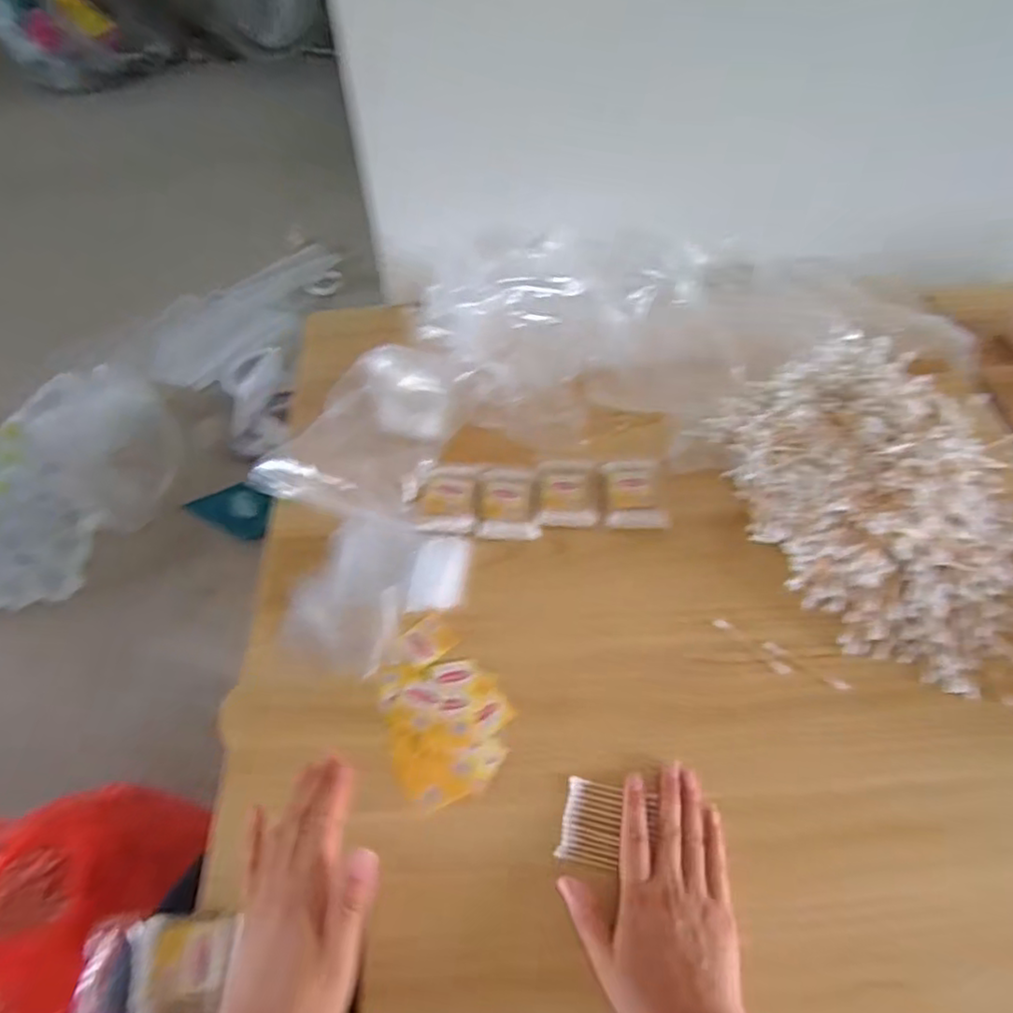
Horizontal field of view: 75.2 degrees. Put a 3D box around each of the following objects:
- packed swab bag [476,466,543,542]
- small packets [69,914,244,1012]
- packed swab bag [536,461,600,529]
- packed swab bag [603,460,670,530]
[{"bbox_3d":[0.003,-0.005,0.661,0.059,0.015,0.082,1,55,1],"label":"packed swab bag"},{"bbox_3d":[-0.242,0.318,0.453,0.100,0.013,0.064,-4,55,-3],"label":"small packets"},{"bbox_3d":[0.063,-0.015,0.671,0.057,0.011,0.088,4,55,3],"label":"packed swab bag"},{"bbox_3d":[0.129,-0.014,0.661,0.057,0.005,0.087,2,55,1],"label":"packed swab bag"}]

